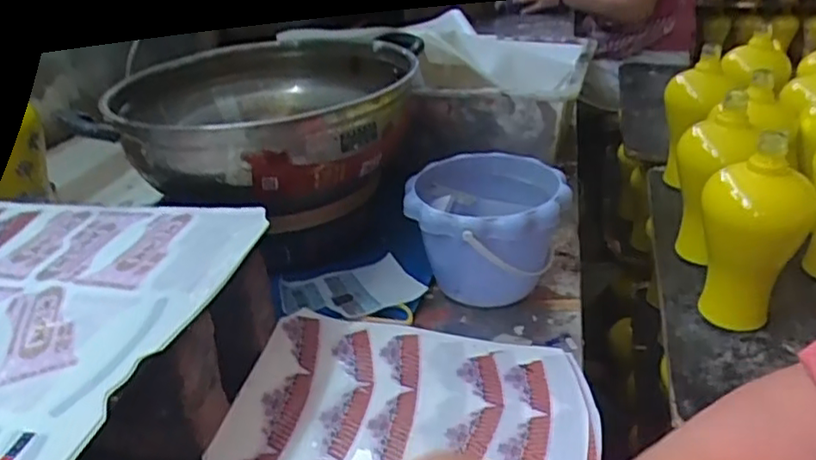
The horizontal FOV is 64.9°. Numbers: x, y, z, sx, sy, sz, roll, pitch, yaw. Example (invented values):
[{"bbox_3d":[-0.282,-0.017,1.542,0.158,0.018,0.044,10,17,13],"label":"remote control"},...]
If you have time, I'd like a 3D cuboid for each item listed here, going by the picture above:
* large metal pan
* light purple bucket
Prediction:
[{"bbox_3d":[-0.148,-0.123,0.716,0.325,0.117,0.327,-5,29,-6],"label":"large metal pan"},{"bbox_3d":[0.076,0.003,0.644,0.144,0.113,0.156,-4,30,2],"label":"light purple bucket"}]

